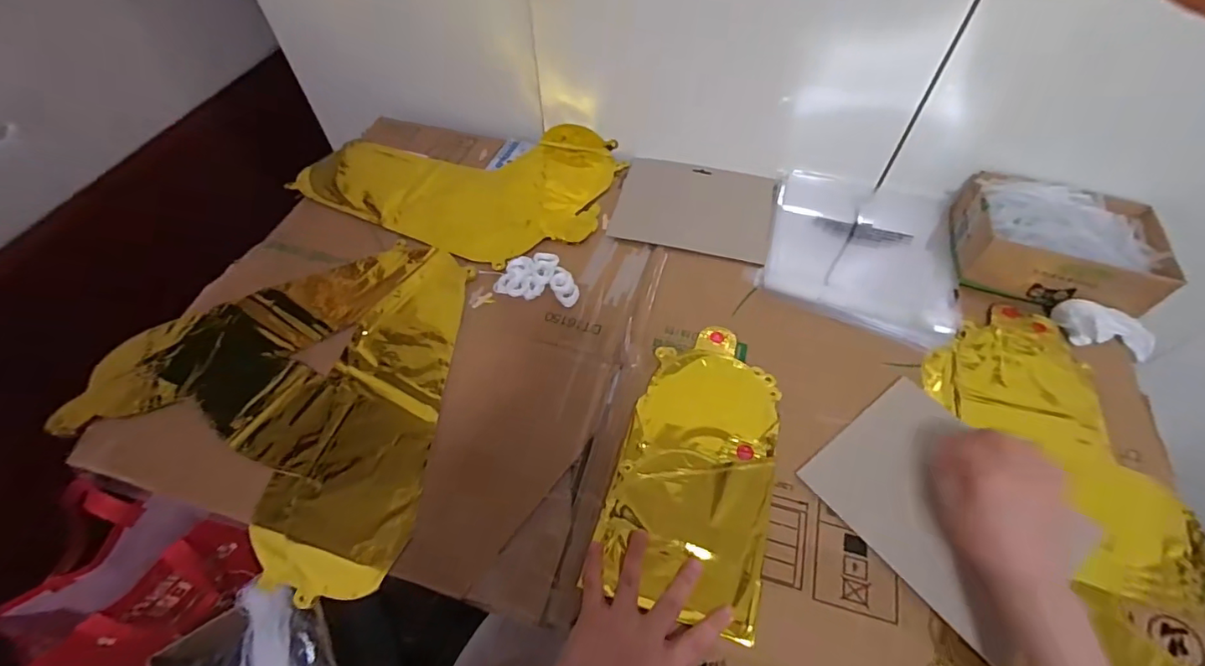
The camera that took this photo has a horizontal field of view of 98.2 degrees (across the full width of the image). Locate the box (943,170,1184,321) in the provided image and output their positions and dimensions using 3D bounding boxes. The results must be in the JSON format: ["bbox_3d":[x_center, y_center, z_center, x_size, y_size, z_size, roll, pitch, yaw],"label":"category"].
[{"bbox_3d":[0.502,-0.103,0.574,0.191,0.075,0.137,11,56,8],"label":"box"}]

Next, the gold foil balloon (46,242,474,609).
[{"bbox_3d":[-0.336,0.053,0.534,0.375,0.042,0.357,4,55,4],"label":"gold foil balloon"}]

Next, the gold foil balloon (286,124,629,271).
[{"bbox_3d":[-0.196,-0.211,0.710,0.416,0.045,0.252,16,57,12],"label":"gold foil balloon"}]

